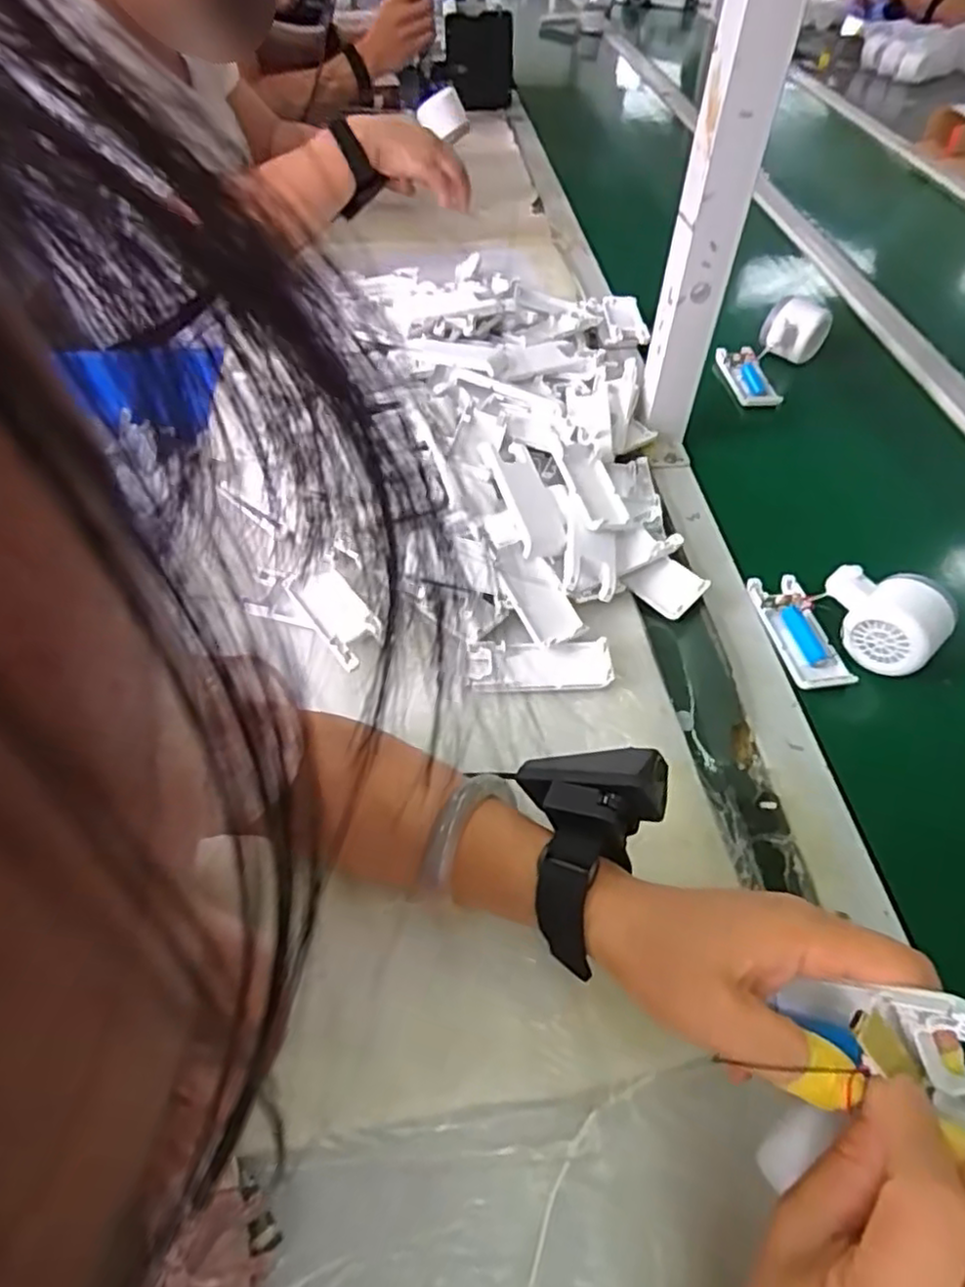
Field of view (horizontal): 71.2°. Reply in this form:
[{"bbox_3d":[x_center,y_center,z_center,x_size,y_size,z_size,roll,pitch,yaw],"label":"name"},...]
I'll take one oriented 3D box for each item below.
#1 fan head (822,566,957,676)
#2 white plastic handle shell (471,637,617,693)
[{"bbox_3d":[0.285,-0.021,0.482,0.078,0.056,0.047,30,57,21],"label":"fan head"},{"bbox_3d":[0.039,0.015,0.474,0.097,0.013,0.035,1,51,-1],"label":"white plastic handle shell"}]

